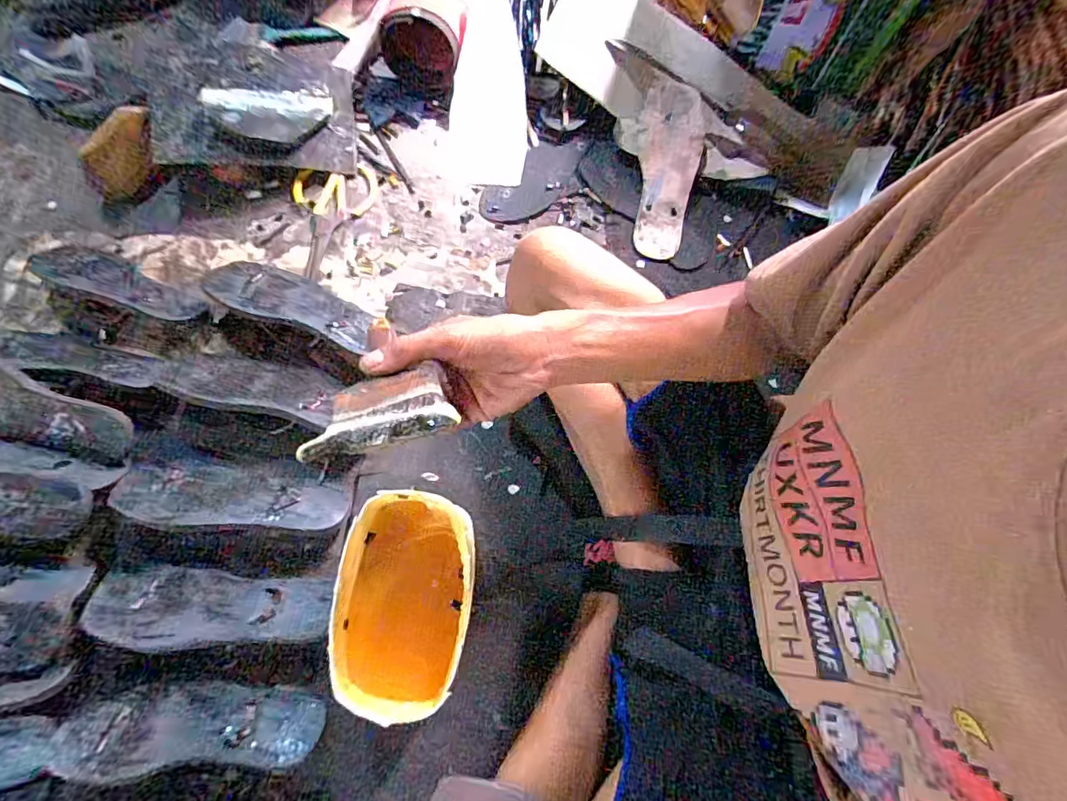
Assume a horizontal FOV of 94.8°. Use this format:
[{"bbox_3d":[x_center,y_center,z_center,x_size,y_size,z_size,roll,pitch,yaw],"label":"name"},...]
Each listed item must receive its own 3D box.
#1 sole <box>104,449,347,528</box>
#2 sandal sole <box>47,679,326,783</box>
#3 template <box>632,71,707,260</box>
[{"bbox_3d":[-0.333,0.106,0.549,0.242,0.022,0.078,7,56,-4],"label":"sole"},{"bbox_3d":[-0.328,0.313,0.474,0.235,0.014,0.074,1,43,-8],"label":"sandal sole"},{"bbox_3d":[0.196,-0.338,0.714,0.090,0.015,0.267,7,87,1],"label":"template"}]

